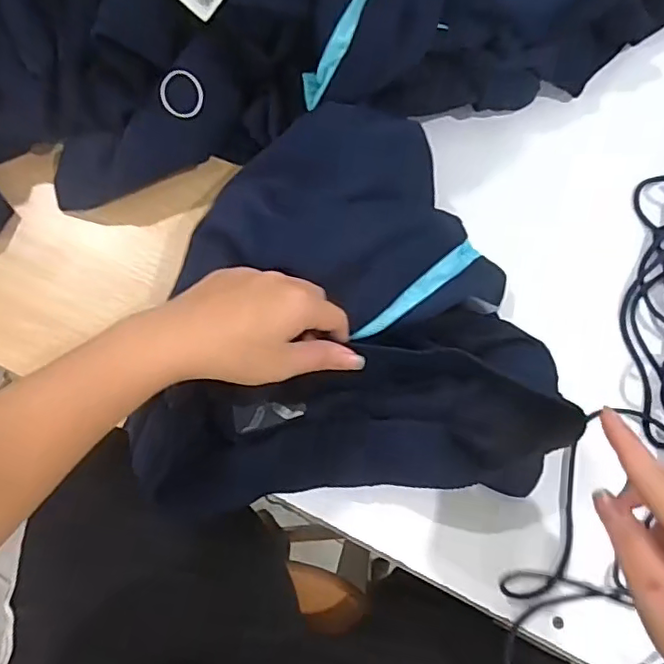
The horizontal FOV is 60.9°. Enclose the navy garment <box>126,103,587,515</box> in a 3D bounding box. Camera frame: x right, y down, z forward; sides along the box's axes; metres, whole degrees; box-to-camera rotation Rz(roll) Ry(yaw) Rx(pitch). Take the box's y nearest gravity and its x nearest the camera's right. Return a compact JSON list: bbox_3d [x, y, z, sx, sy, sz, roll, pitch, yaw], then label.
[{"bbox_3d":[0.012,-0.025,0.423,0.298,0.063,0.280,-3,74,-2],"label":"navy garment"}]

